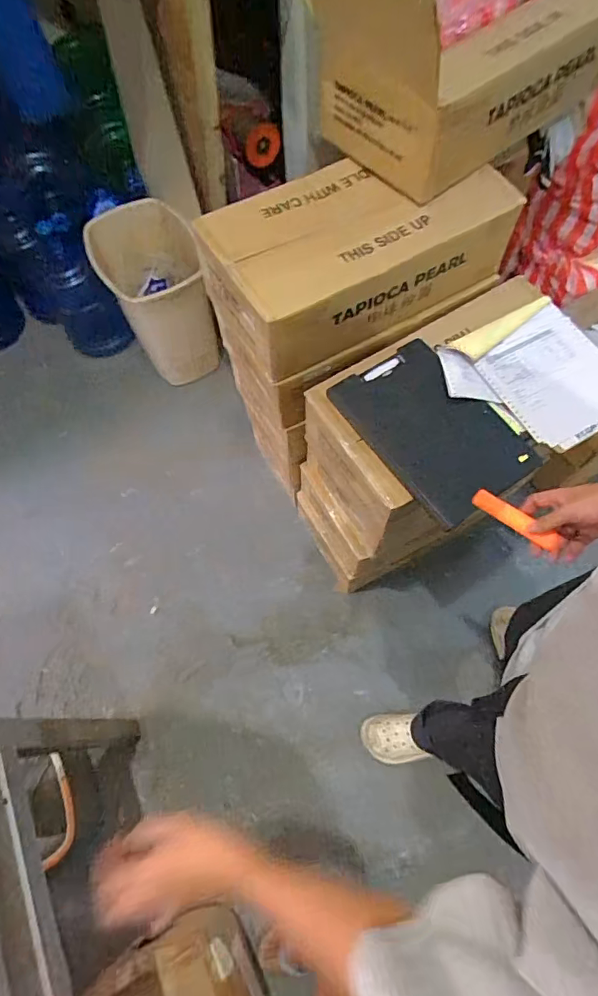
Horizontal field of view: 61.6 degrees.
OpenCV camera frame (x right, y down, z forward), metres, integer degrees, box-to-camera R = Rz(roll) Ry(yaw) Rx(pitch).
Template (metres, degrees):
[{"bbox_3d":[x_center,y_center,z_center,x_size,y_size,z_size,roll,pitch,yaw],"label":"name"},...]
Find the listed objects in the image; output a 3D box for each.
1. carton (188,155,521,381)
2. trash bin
[{"bbox_3d":[0.128,-0.515,1.044,0.597,0.183,0.295,-28,68,-10],"label":"carton"},{"bbox_3d":[-0.457,-0.648,1.675,0.297,0.467,0.359,-21,67,-8],"label":"trash bin"}]

